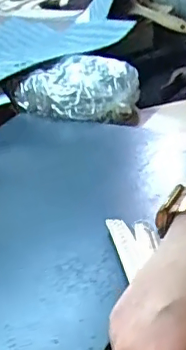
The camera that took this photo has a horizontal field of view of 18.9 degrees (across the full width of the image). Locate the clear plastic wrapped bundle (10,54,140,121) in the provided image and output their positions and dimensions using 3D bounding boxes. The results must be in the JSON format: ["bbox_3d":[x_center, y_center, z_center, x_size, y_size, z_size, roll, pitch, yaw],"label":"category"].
[{"bbox_3d":[-0.018,-0.127,0.786,0.166,0.048,0.134,18,36,34],"label":"clear plastic wrapped bundle"}]

